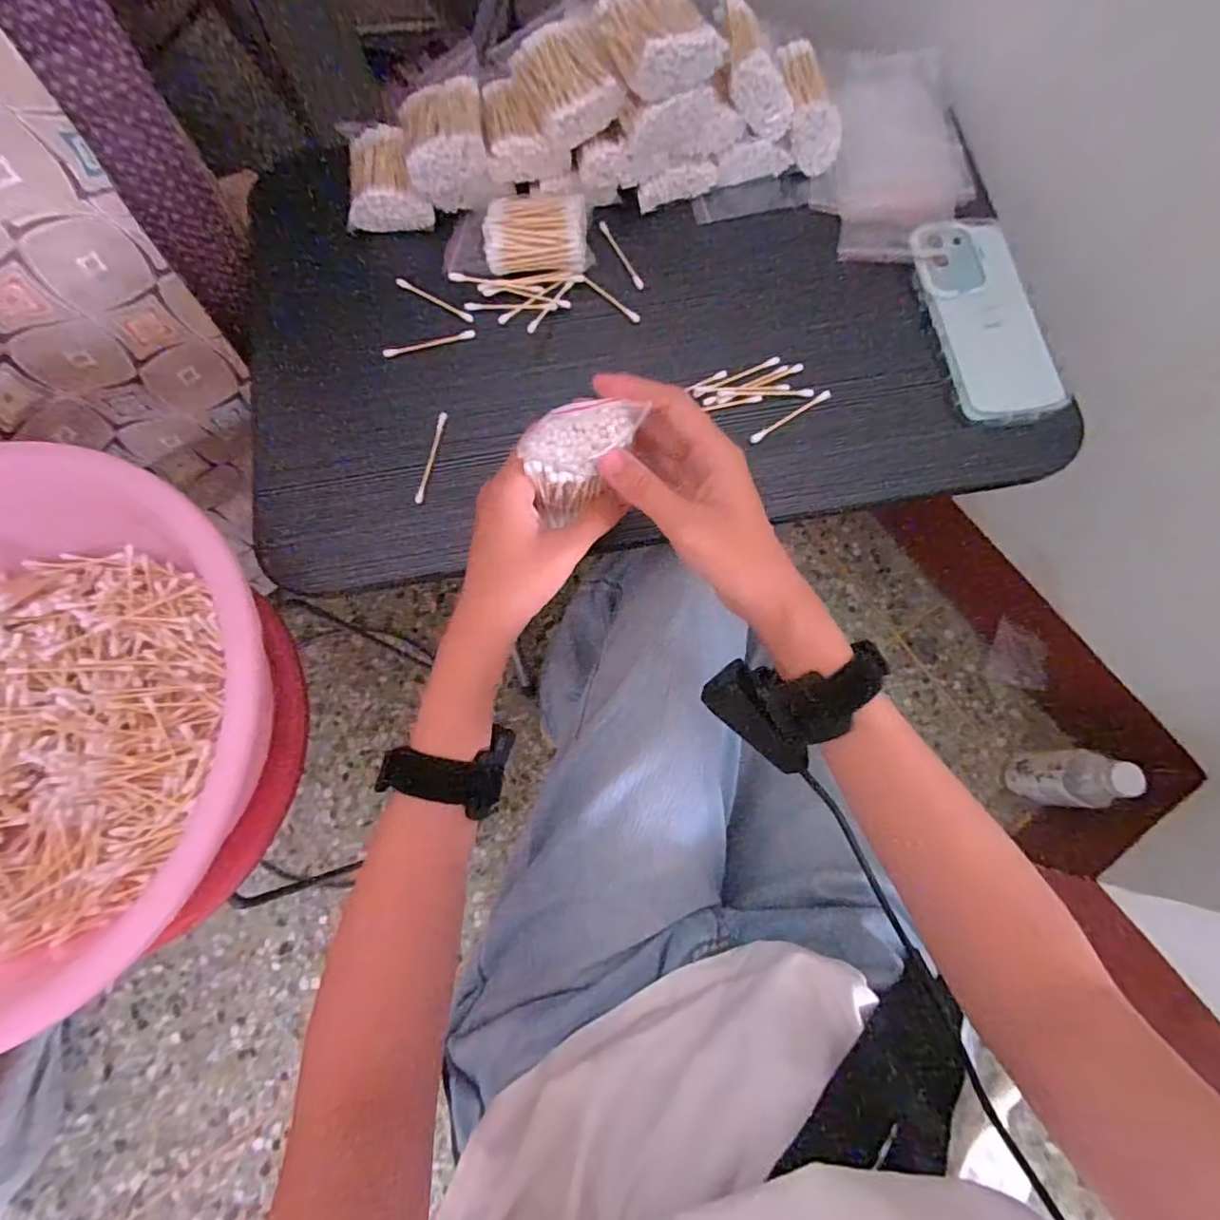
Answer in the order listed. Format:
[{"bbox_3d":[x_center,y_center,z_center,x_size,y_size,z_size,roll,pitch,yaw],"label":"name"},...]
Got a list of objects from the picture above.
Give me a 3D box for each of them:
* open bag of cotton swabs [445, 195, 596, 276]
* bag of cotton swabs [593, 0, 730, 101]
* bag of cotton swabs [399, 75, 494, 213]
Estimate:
[{"bbox_3d":[-0.070,-0.286,0.446,0.107,0.030,0.060,-4,76,-2],"label":"open bag of cotton swabs"},{"bbox_3d":[0.032,-0.373,0.382,0.061,0.035,0.065,-28,78,-7],"label":"bag of cotton swabs"},{"bbox_3d":[-0.121,-0.347,0.429,0.059,0.035,0.078,-9,77,-3],"label":"bag of cotton swabs"}]

